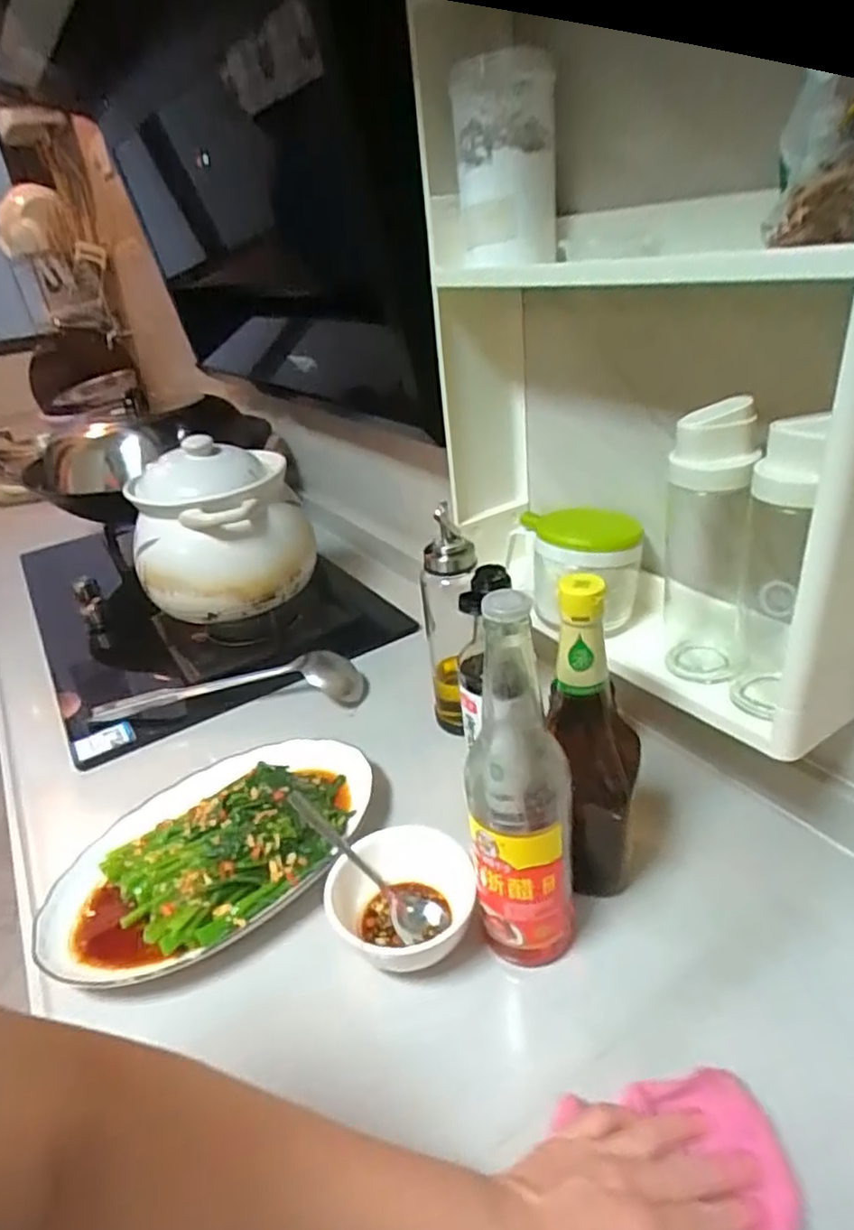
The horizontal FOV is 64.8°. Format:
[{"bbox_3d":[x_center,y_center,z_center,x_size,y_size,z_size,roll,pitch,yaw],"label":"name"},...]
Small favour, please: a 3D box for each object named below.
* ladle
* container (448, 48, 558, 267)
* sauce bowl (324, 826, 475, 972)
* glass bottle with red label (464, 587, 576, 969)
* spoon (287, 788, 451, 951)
[{"bbox_3d":[-0.239,0.089,0.807,0.319,0.054,0.053,-5,30,4],"label":"ladle"},{"bbox_3d":[0.060,-0.343,0.514,0.077,0.129,0.078,-1,30,10],"label":"container"},{"bbox_3d":[-0.020,0.227,0.524,0.105,0.069,0.110,-5,30,3],"label":"sauce bowl"},{"bbox_3d":[0.060,0.117,0.446,0.065,0.283,0.064,-4,30,5],"label":"glass bottle with red label"},{"bbox_3d":[-0.054,0.202,0.539,0.155,0.032,0.039,37,47,22],"label":"spoon"}]

